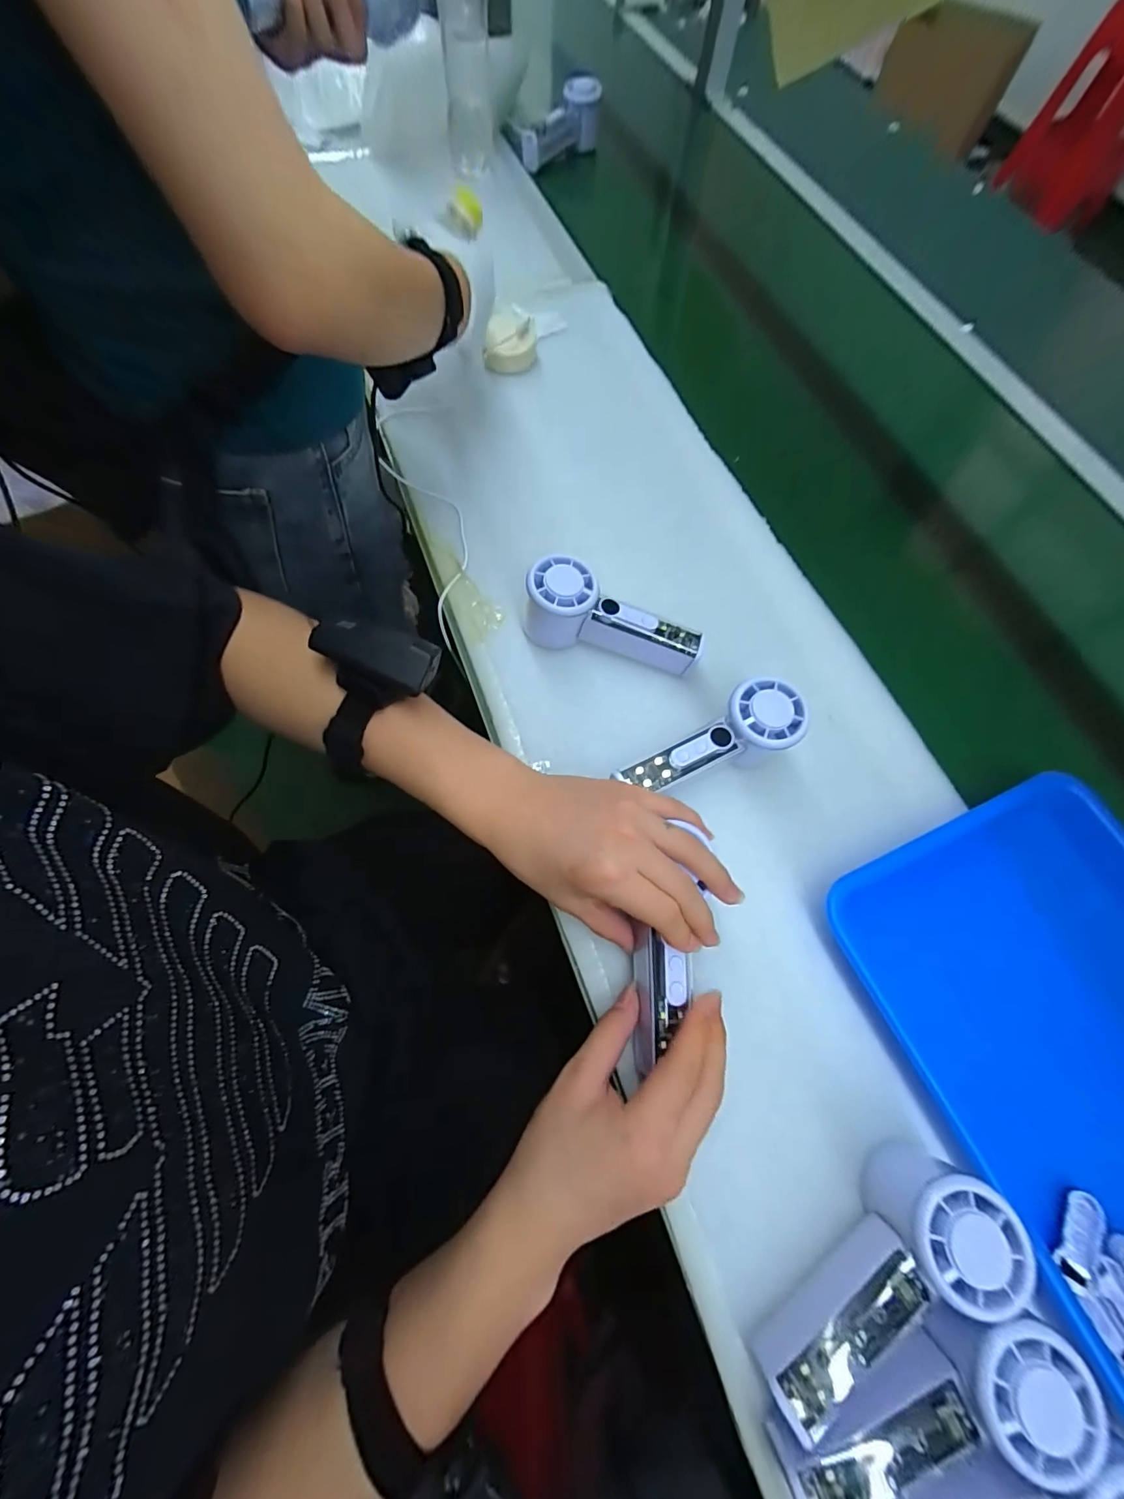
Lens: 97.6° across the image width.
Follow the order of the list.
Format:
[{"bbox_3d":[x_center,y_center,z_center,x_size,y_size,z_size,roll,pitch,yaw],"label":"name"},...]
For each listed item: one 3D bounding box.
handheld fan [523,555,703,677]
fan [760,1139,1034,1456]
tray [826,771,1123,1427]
[{"bbox_3d":[0.043,-0.110,0.414,0.150,0.065,0.048,12,68,2],"label":"handheld fan"},{"bbox_3d":[0.173,0.293,0.270,0.153,0.055,0.058,-32,73,-14],"label":"fan"},{"bbox_3d":[0.372,0.204,0.332,0.259,0.026,0.337,-22,71,-11],"label":"tray"}]

